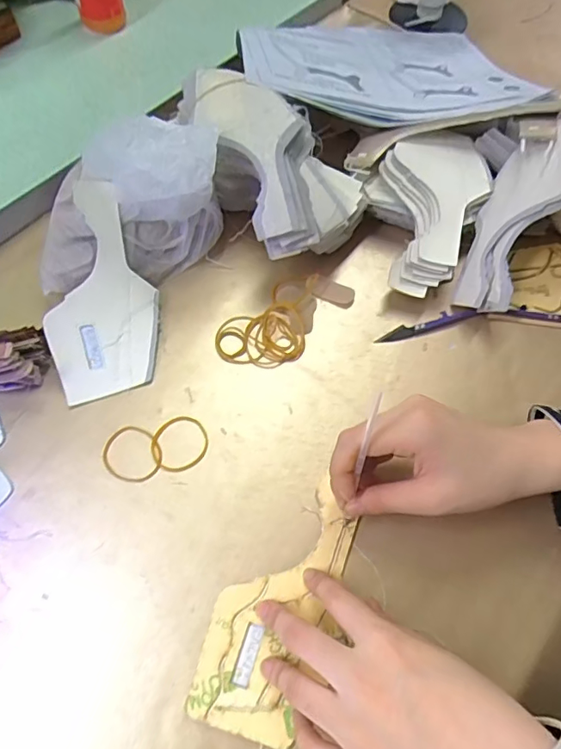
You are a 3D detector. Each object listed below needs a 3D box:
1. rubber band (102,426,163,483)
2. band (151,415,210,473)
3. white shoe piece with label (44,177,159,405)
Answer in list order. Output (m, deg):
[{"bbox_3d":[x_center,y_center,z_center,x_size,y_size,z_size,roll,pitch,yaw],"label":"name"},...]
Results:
[{"bbox_3d":[-0.107,0.058,0.376,0.043,0.004,0.039,39,68,18],"label":"rubber band"},{"bbox_3d":[-0.074,0.050,0.381,0.043,0.004,0.039,-36,68,-19],"label":"band"},{"bbox_3d":[-0.140,-0.065,0.416,0.078,0.034,0.167,0,85,-3],"label":"white shoe piece with label"}]

